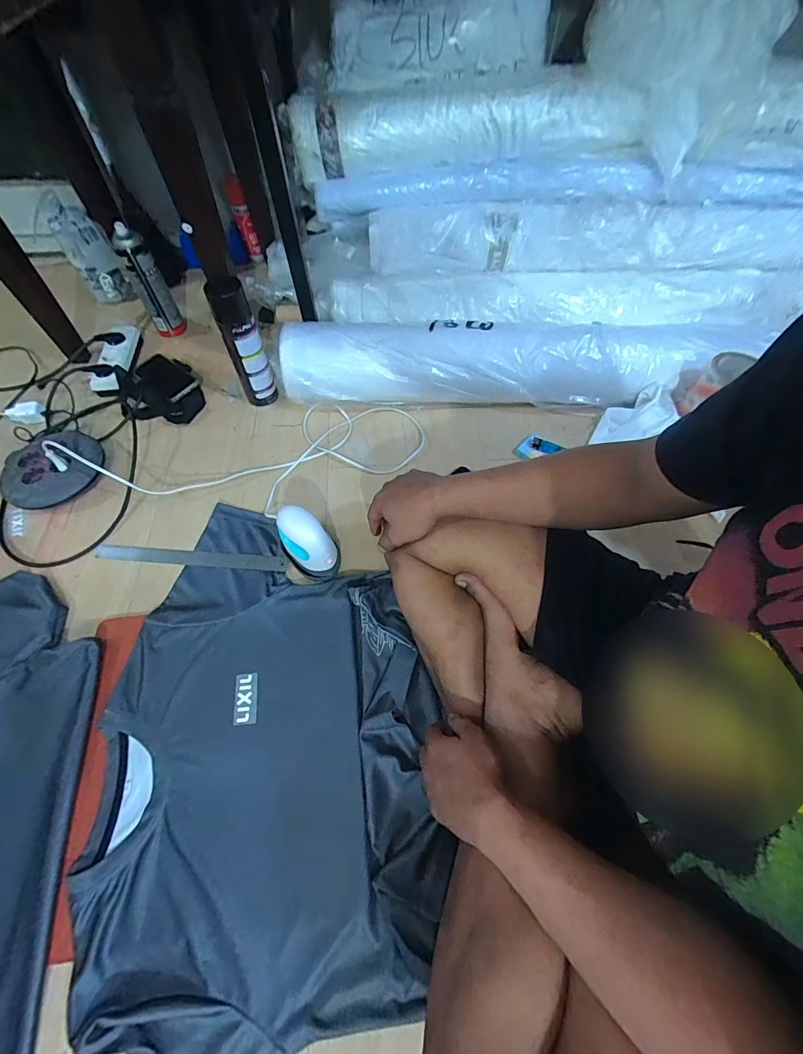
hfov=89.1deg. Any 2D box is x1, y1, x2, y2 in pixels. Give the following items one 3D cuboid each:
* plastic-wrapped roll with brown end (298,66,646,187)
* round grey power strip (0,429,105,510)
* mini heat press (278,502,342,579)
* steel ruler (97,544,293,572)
[{"bbox_3d":[0.116,-0.766,0.771,0.626,0.112,0.130,-2,60,-1],"label":"plastic-wrapped roll with brown end"},{"bbox_3d":[-0.616,-0.105,0.723,0.176,0.031,0.163,-1,61,2],"label":"round grey power strip"},{"bbox_3d":[-0.144,0.030,0.629,0.102,0.108,0.061,39,67,20],"label":"mini heat press"},{"bbox_3d":[-0.349,0.050,0.680,0.319,0.009,0.027,4,60,2],"label":"steel ruler"}]

